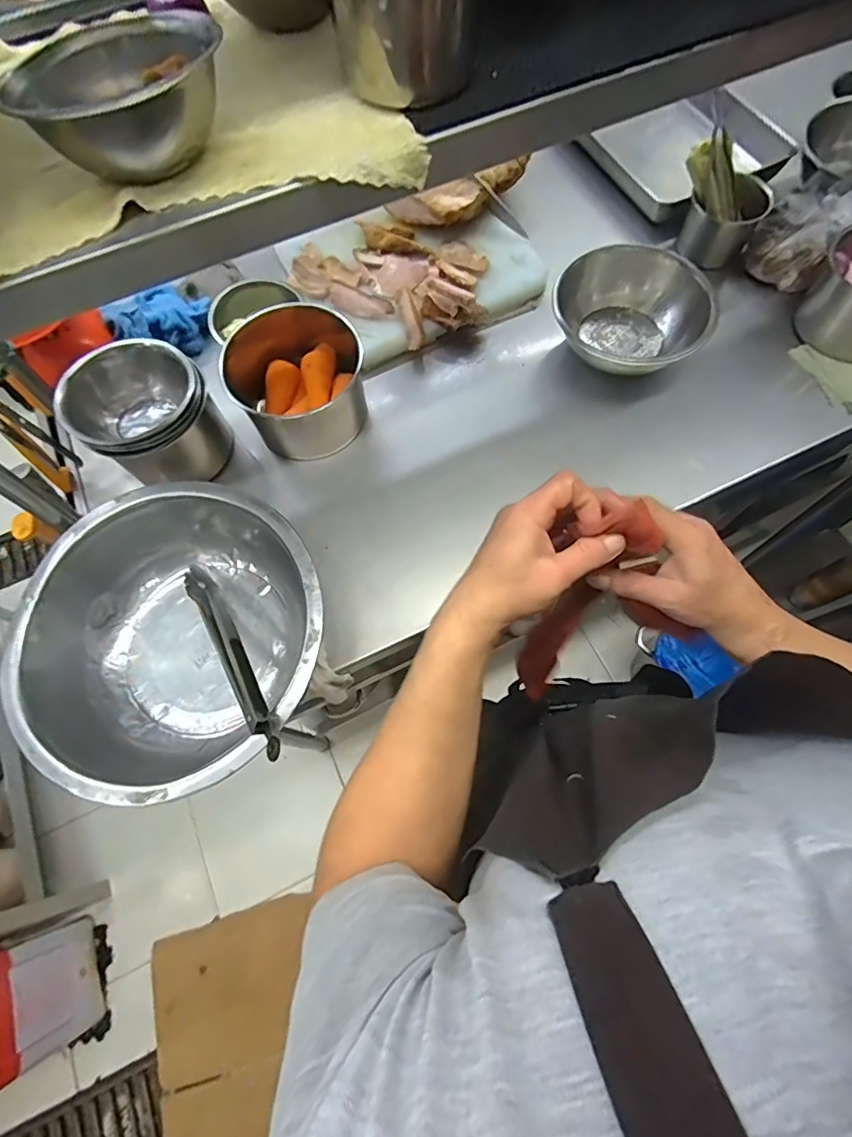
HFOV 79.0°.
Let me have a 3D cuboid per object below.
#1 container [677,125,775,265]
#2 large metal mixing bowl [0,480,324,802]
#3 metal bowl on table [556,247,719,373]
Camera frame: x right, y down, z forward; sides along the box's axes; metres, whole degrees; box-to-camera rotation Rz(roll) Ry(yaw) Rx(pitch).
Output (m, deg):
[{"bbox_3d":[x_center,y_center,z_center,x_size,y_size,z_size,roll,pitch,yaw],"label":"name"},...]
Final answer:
[{"bbox_3d":[0.475,-0.590,0.830,0.134,0.155,0.097,37,74,16],"label":"container"},{"bbox_3d":[-0.284,0.089,0.620,0.334,0.158,0.327,-1,68,2],"label":"large metal mixing bowl"},{"bbox_3d":[0.305,-0.373,0.778,0.218,0.096,0.193,-24,69,-7],"label":"metal bowl on table"}]

